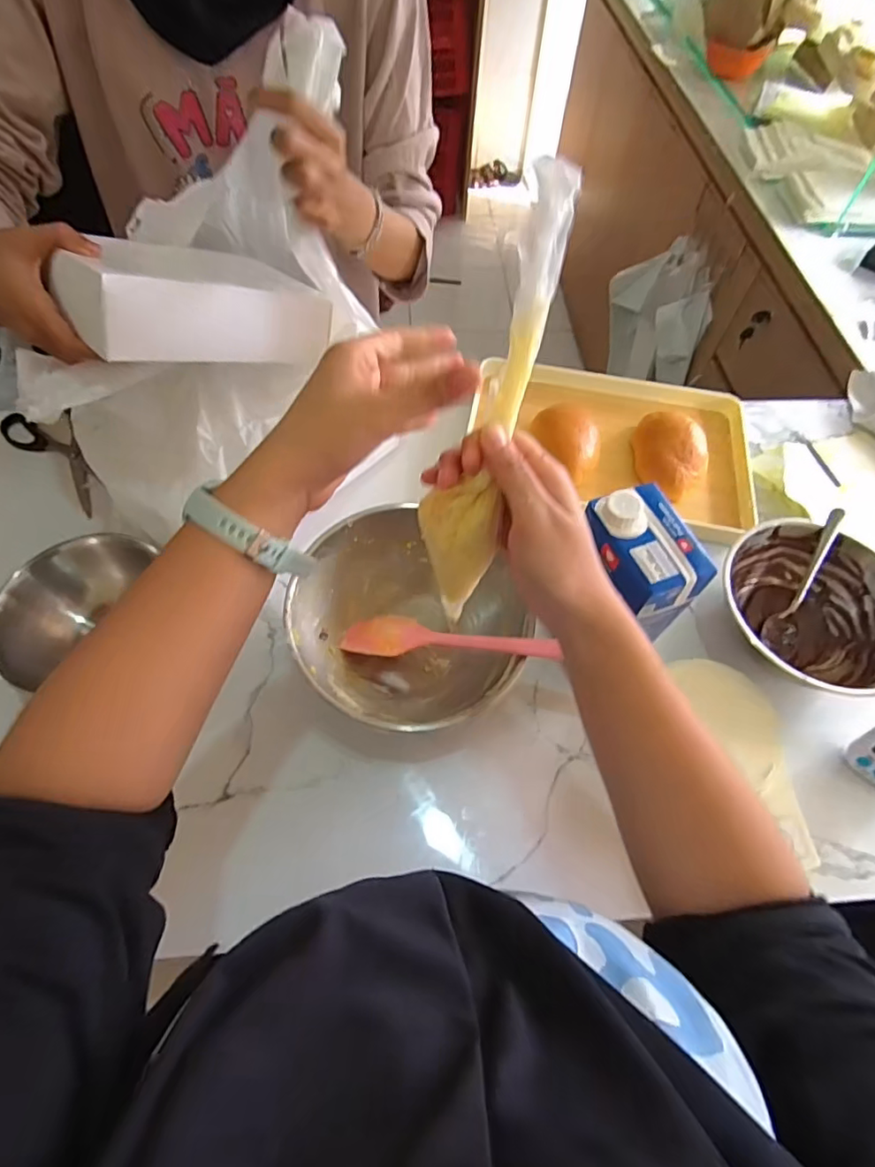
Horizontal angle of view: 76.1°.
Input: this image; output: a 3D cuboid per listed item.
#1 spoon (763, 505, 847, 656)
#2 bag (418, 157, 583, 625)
[{"bbox_3d":[0.382,0.000,0.584,0.032,0.029,0.162,26,86,11],"label":"spoon"},{"bbox_3d":[0.030,-0.094,0.337,0.049,0.267,0.049,15,20,5],"label":"bag"}]

